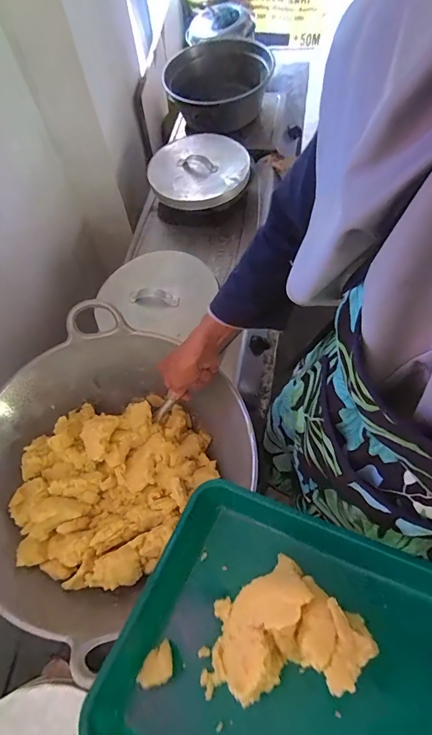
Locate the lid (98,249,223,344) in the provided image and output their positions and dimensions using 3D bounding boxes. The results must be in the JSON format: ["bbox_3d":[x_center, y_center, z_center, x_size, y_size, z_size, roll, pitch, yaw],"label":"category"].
[{"bbox_3d":[-0.125,-0.149,0.776,0.208,0.036,0.222,-1,64,3],"label":"lid"}]

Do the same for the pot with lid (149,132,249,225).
[{"bbox_3d":[-0.039,-0.463,0.978,0.245,0.105,0.217,-16,64,-4],"label":"pot with lid"}]

